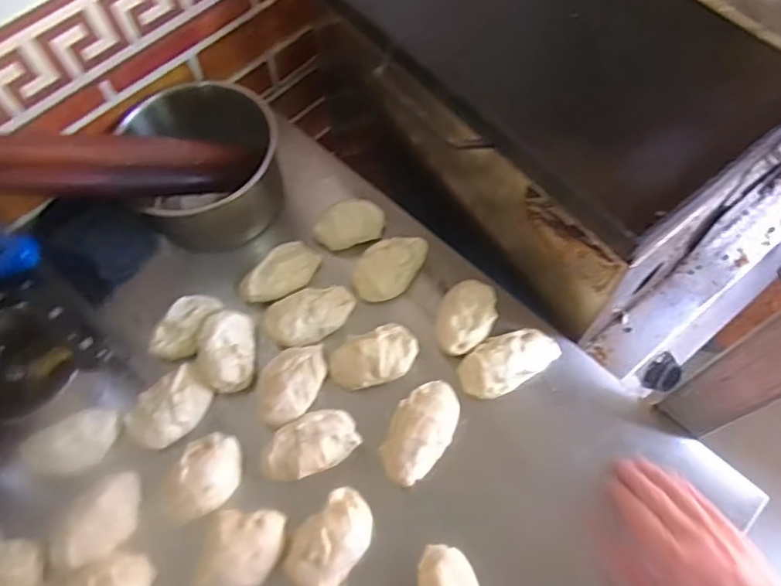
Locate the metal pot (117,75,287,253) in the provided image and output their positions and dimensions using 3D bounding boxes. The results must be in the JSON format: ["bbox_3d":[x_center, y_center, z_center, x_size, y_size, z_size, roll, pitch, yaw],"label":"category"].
[{"bbox_3d":[-0.223,-0.160,0.709,0.169,0.142,0.162,21,66,13],"label":"metal pot"}]

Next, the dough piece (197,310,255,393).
[{"bbox_3d":[-0.183,0.063,0.638,0.056,0.035,0.085,-8,63,-2],"label":"dough piece"}]

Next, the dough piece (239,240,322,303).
[{"bbox_3d":[-0.130,-0.025,0.676,0.095,0.026,0.055,-30,66,-13],"label":"dough piece"}]

